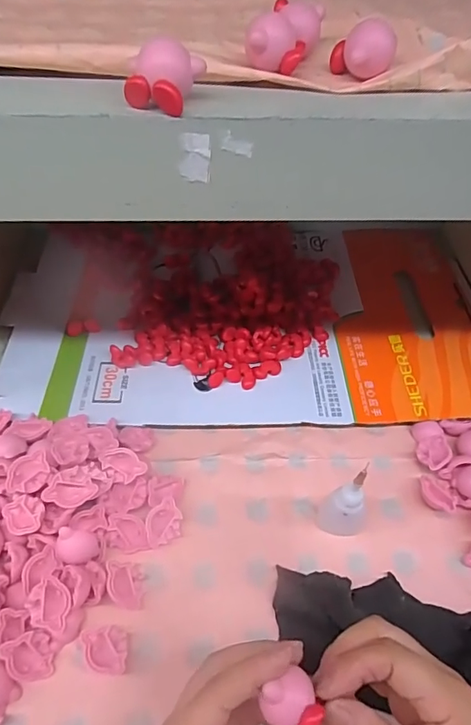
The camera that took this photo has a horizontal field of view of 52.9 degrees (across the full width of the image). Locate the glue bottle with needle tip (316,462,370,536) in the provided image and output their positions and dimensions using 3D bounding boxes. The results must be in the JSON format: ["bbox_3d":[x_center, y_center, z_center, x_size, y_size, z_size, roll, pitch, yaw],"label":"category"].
[{"bbox_3d":[0.084,0.108,0.352,0.032,0.088,0.035,1,54,-1],"label":"glue bottle with needle tip"}]

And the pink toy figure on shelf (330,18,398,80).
[{"bbox_3d":[0.073,-0.175,0.268,0.034,0.027,0.022,9,53,4],"label":"pink toy figure on shelf"}]

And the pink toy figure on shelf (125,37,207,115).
[{"bbox_3d":[-0.035,-0.143,0.236,0.030,0.025,0.027,24,57,15],"label":"pink toy figure on shelf"}]

